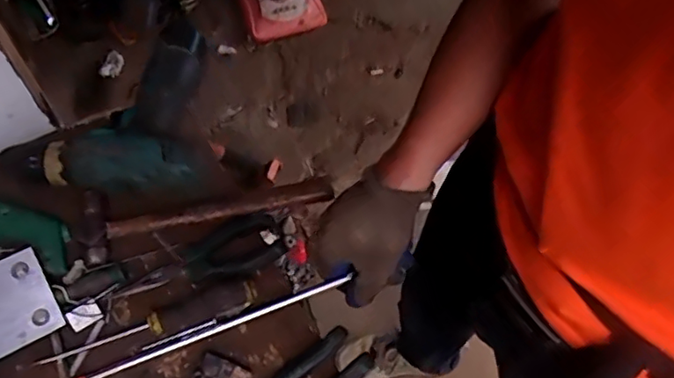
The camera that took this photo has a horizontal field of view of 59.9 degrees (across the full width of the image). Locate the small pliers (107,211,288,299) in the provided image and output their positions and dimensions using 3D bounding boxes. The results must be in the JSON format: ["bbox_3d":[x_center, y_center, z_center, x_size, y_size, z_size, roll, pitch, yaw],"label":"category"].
[{"bbox_3d":[-0.125,0.067,0.536,0.151,0.019,0.056,-24,62,-15],"label":"small pliers"}]

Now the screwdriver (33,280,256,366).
[{"bbox_3d":[-0.163,0.113,0.504,0.183,0.022,0.024,-15,60,-10],"label":"screwdriver"}]

